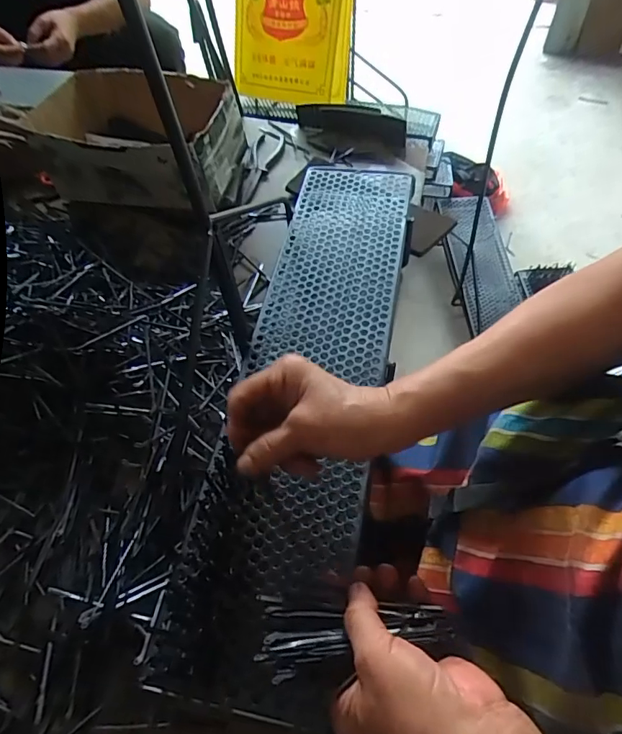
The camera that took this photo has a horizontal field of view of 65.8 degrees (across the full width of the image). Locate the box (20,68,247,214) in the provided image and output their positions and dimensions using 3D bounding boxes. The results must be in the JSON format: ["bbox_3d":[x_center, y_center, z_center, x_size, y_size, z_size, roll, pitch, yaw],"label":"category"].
[{"bbox_3d":[-0.259,-0.354,0.757,0.293,0.122,0.192,12,58,11],"label":"box"}]

